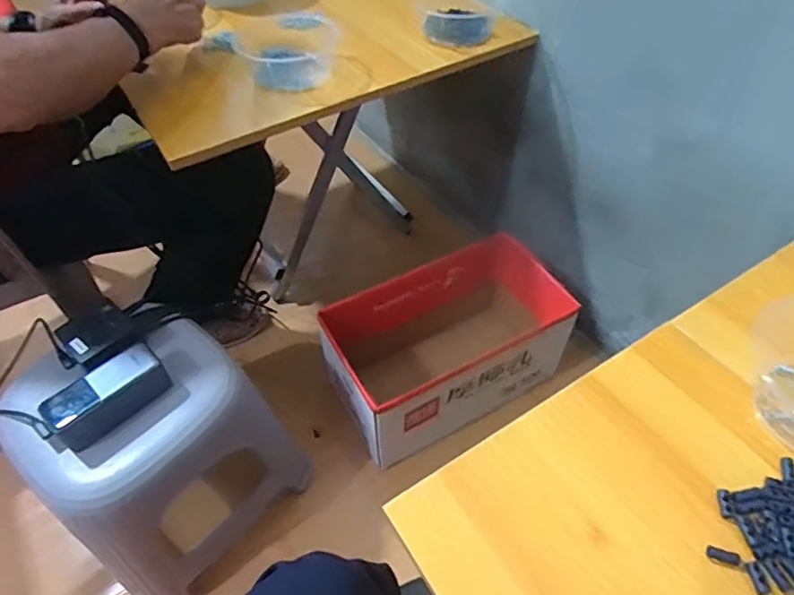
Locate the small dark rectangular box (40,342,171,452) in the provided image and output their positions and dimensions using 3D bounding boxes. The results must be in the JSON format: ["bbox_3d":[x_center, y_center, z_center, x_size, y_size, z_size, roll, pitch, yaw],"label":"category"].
[{"bbox_3d":[-0.341,0.115,0.635,0.055,0.059,0.131,36,59,27],"label":"small dark rectangular box"}]

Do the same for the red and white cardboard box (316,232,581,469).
[{"bbox_3d":[0.080,0.071,0.912,0.361,0.189,0.221,-23,53,-18],"label":"red and white cardboard box"}]

